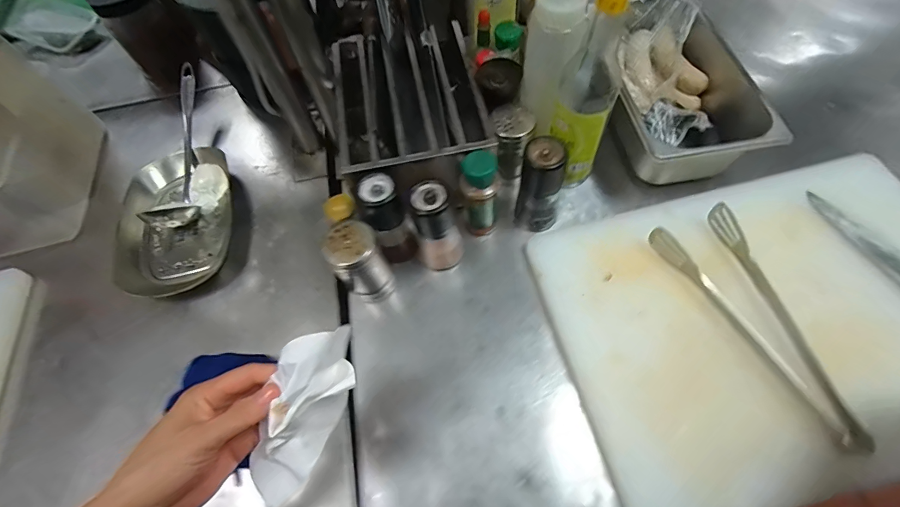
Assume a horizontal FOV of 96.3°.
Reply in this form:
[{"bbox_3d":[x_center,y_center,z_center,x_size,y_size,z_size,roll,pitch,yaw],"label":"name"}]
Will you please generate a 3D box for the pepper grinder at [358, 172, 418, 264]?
[{"bbox_3d":[-0.080,-0.040,0.510,0.048,0.125,0.052,-27,62,-11],"label":"pepper grinder"}]

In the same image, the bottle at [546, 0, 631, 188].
[{"bbox_3d":[0.163,-0.192,0.470,0.062,0.269,0.068,38,70,22],"label":"bottle"}]

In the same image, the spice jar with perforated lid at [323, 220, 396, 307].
[{"bbox_3d":[-0.111,0.015,0.500,0.059,0.114,0.058,-2,61,3],"label":"spice jar with perforated lid"}]

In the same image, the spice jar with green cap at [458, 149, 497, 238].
[{"bbox_3d":[0.038,-0.078,0.529,0.043,0.134,0.052,-1,61,4],"label":"spice jar with green cap"}]

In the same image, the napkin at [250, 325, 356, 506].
[{"bbox_3d":[-0.108,0.122,0.305,0.045,0.062,0.128,22,100,16],"label":"napkin"}]

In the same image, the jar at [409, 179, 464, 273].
[{"bbox_3d":[-0.015,-0.029,0.502,0.052,0.138,0.045,-15,61,-4],"label":"jar"}]

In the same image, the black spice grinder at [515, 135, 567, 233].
[{"bbox_3d":[0.115,-0.082,0.513,0.054,0.128,0.046,13,62,11],"label":"black spice grinder"}]

